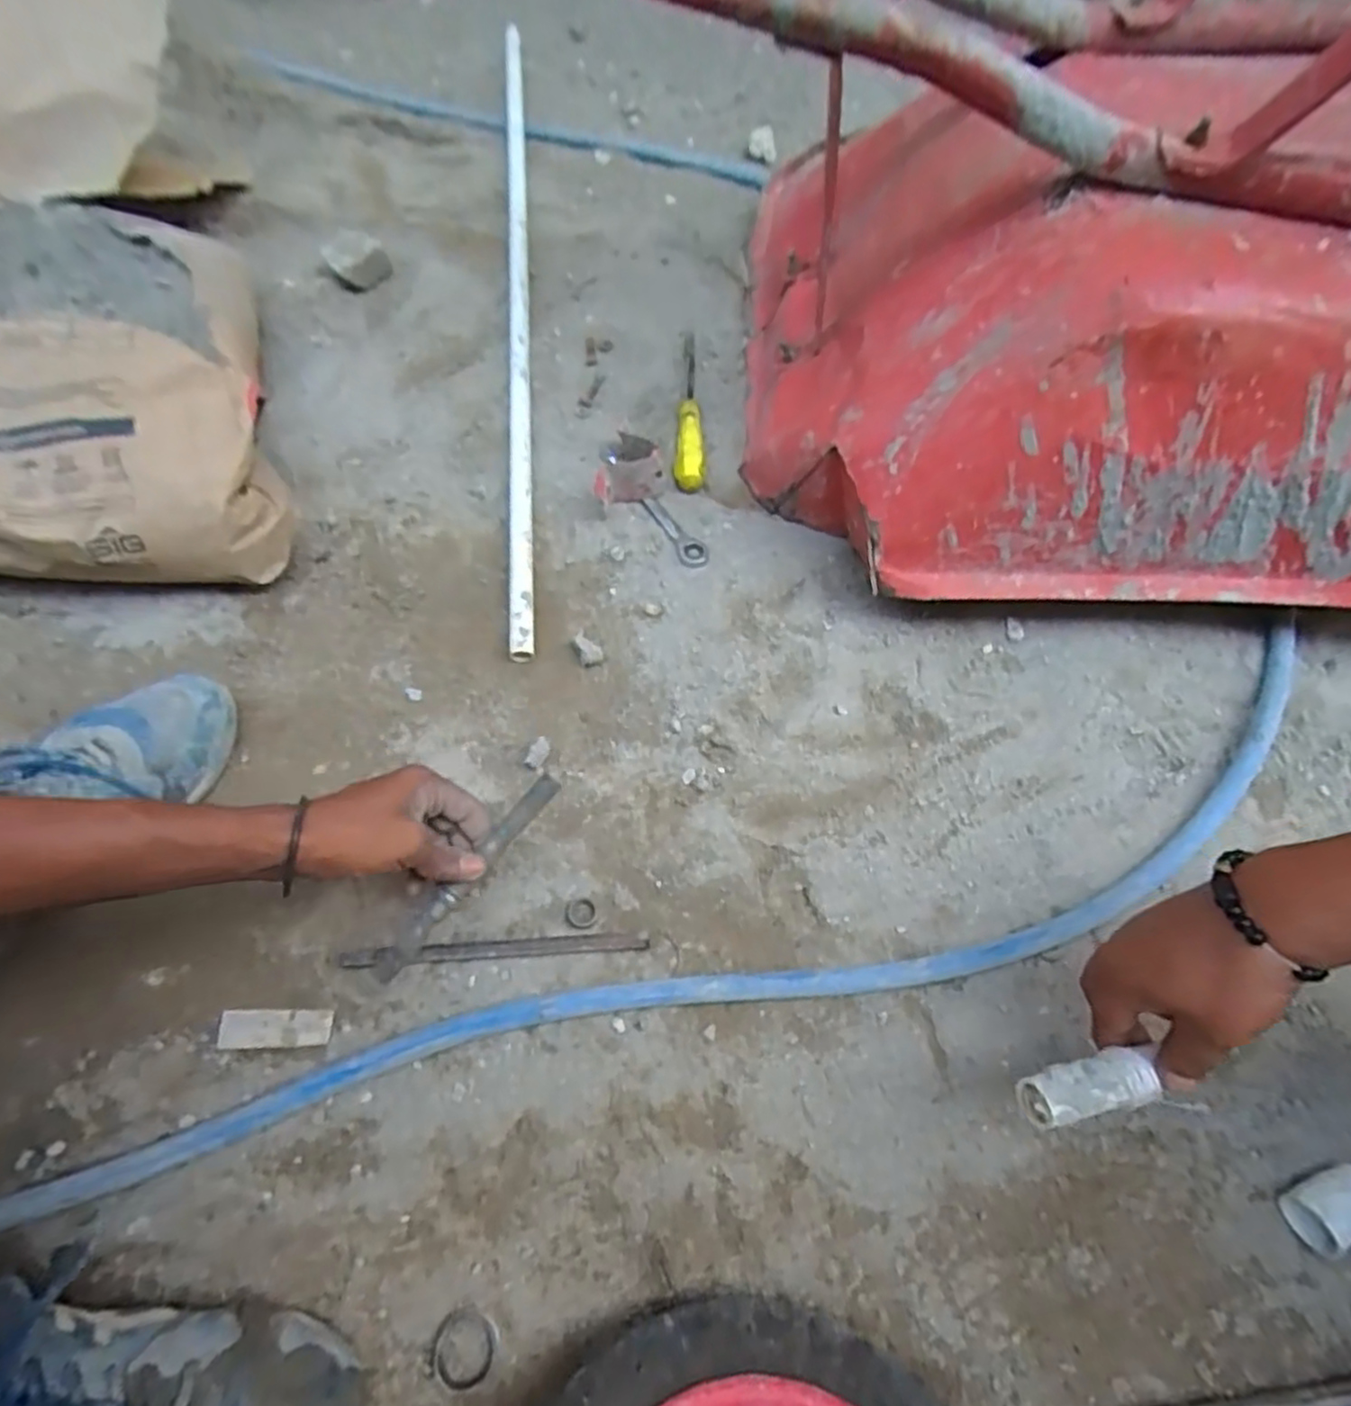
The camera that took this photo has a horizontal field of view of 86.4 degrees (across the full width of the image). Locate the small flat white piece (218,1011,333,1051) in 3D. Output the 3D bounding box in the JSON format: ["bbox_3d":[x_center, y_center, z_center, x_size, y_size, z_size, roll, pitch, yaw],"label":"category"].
[{"bbox_3d":[-0.274,0.223,0.491,0.073,0.004,0.023,0,65,-3],"label":"small flat white piece"}]

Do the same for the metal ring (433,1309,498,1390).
[{"bbox_3d":[-0.123,0.378,0.420,0.036,0.004,0.036,1,65,-2],"label":"metal ring"}]

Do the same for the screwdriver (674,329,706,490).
[{"bbox_3d":[0.016,-0.301,0.744,0.029,0.025,0.193,3,65,-1],"label":"screwdriver"}]

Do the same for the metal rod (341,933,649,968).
[{"bbox_3d":[-0.127,0.175,0.513,0.212,0.013,0.013,-3,65,-4],"label":"metal rod"}]

